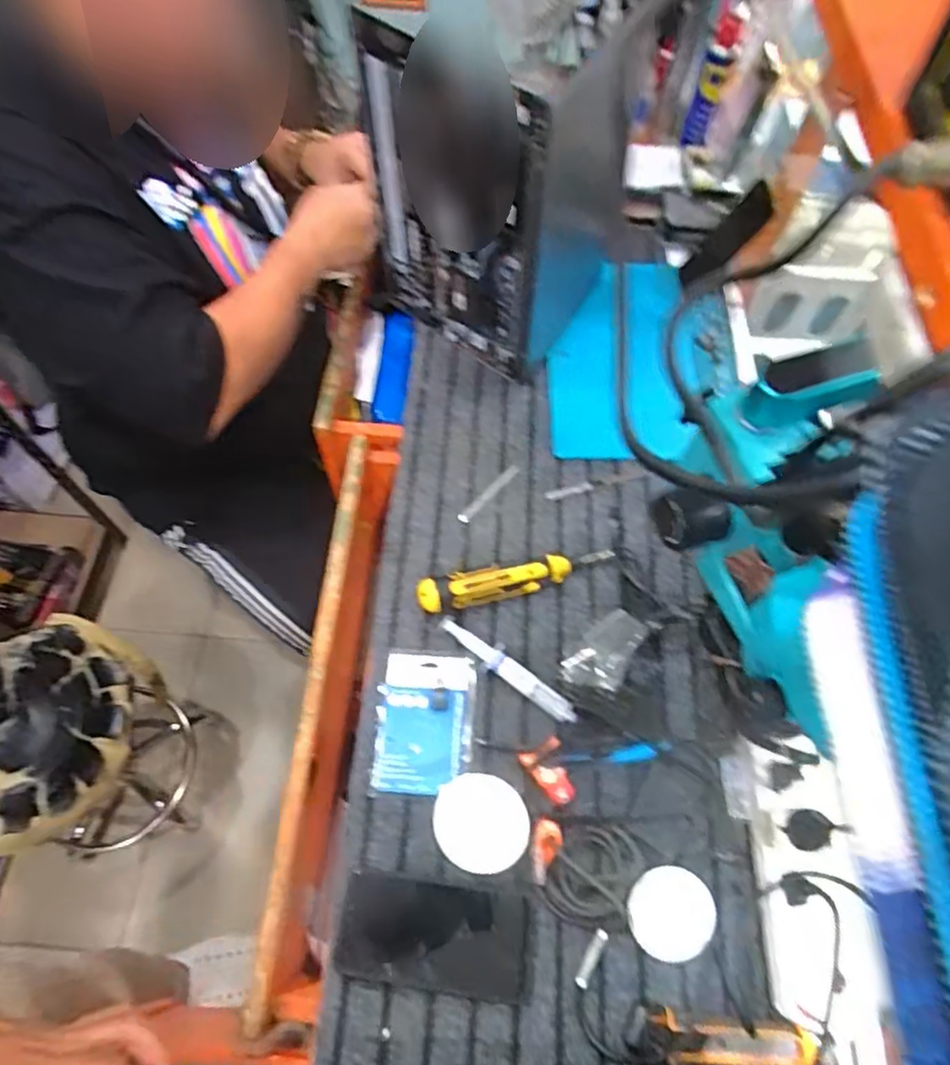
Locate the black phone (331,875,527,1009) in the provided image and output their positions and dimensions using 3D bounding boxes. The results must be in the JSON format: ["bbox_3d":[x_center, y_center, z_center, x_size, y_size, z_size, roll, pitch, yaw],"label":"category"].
[{"bbox_3d":[-0.034,0.341,0.537,0.155,0.007,0.078,7,61,4],"label":"black phone"}]

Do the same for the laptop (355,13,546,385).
[{"bbox_3d":[-0.039,-0.350,0.711,0.040,0.331,0.265,-39,67,-20],"label":"laptop"}]

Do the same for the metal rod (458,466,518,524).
[{"bbox_3d":[0.017,-0.047,0.743,0.012,0.004,0.103,35,66,18],"label":"metal rod"}]

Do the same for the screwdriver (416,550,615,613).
[{"bbox_3d":[0.045,0.048,0.673,0.211,0.041,0.031,-15,62,-8],"label":"screwdriver"}]

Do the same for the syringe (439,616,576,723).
[{"bbox_3d":[0.032,0.135,0.638,0.159,0.019,0.030,34,66,18],"label":"syringe"}]

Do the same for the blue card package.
[{"bbox_3d":[-0.048,0.183,0.615,0.091,0.017,0.131,2,61,1],"label":"blue card package"}]

